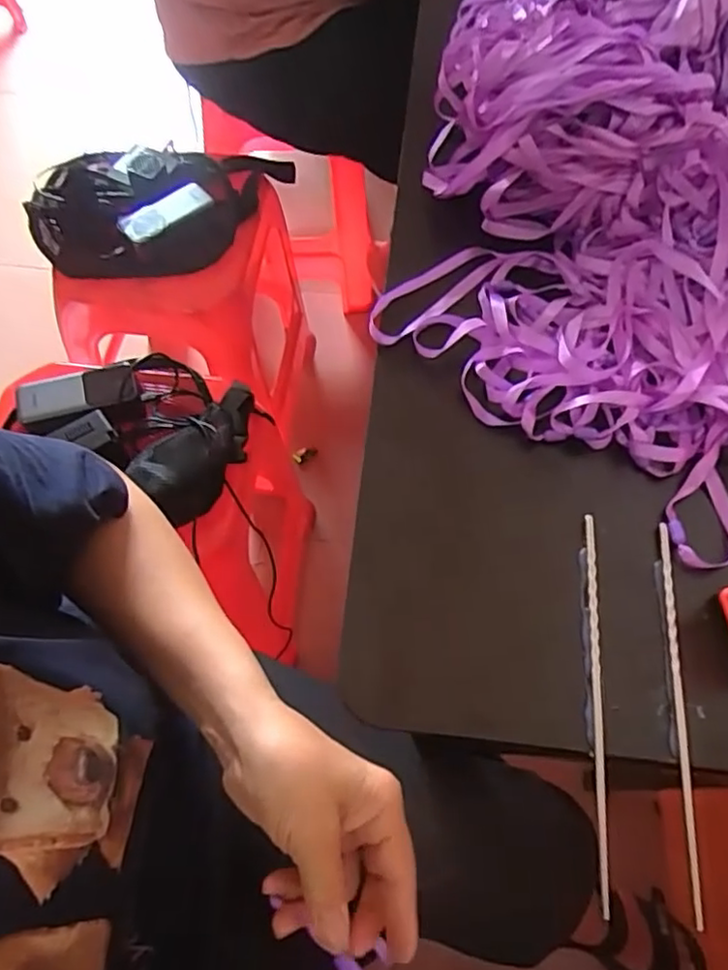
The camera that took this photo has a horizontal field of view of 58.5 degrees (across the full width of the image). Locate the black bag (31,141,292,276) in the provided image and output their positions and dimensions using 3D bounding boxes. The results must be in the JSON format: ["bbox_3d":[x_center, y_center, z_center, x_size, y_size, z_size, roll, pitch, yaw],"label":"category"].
[{"bbox_3d":[-0.278,-0.392,0.936,0.368,0.105,0.231,-11,65,-7],"label":"black bag"}]

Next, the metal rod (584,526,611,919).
[{"bbox_3d":[0.137,0.121,0.381,0.007,0.007,0.220,6,65,4],"label":"metal rod"}]

